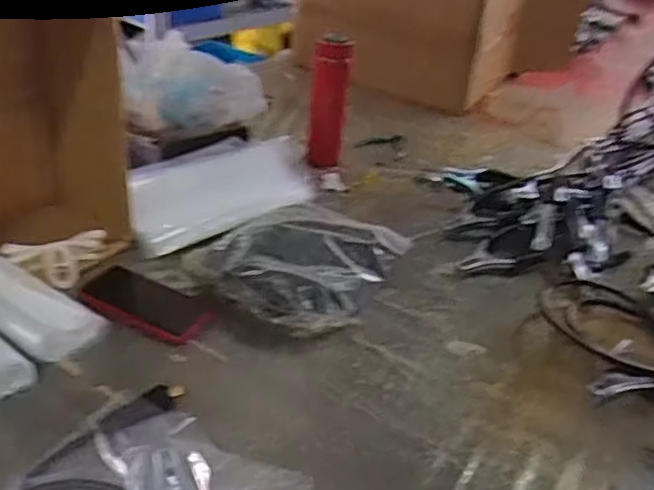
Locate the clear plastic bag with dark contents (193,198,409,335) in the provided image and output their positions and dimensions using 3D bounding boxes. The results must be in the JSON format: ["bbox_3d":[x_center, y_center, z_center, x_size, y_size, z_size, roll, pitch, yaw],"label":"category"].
[{"bbox_3d":[-0.037,0.018,0.957,0.219,0.065,0.257,21,35,24],"label":"clear plastic bag with dark contents"}]

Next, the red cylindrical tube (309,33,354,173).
[{"bbox_3d":[0.004,-0.258,1.271,0.068,0.235,0.060,5,31,0],"label":"red cylindrical tube"}]

